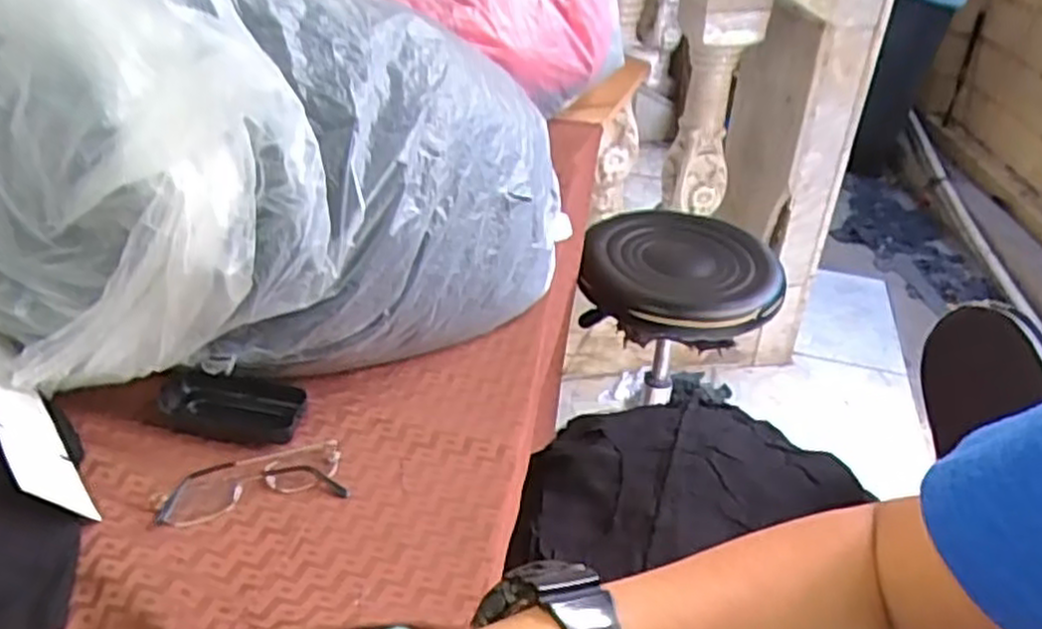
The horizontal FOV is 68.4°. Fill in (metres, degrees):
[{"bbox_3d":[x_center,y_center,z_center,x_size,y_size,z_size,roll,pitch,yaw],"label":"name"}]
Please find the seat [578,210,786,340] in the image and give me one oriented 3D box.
[{"bbox_3d":[0.245,-0.063,1.179,0.286,0.081,0.305,2,34,-1],"label":"seat"}]

